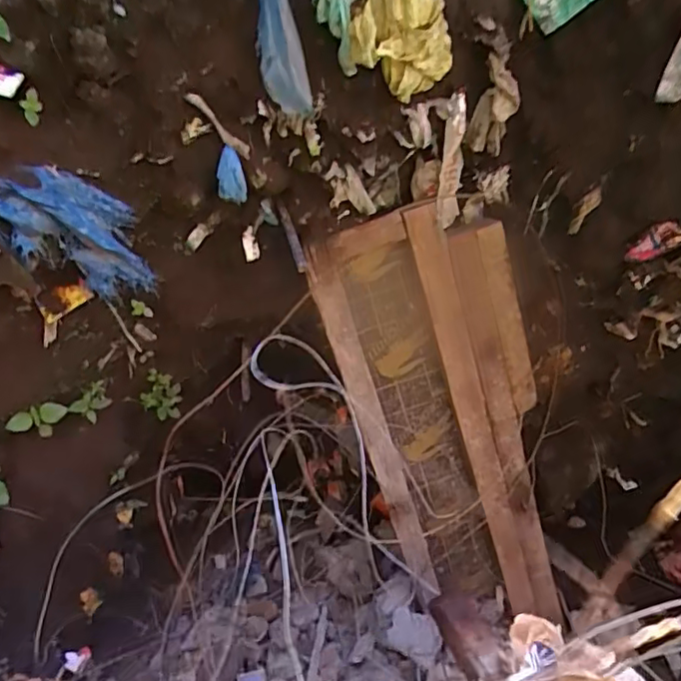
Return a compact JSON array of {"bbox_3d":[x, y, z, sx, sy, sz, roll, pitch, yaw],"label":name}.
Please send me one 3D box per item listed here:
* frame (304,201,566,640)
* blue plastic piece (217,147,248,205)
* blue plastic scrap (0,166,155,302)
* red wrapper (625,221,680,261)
[{"bbox_3d":[0.188,0.150,0.990,0.291,0.749,0.098,-22,19,-10],"label":"frame"},{"bbox_3d":[-0.147,-0.216,0.789,0.038,0.078,0.027,-16,57,-5],"label":"blue plastic piece"},{"bbox_3d":[-0.356,-0.134,0.810,0.157,0.212,0.047,-23,58,-10],"label":"blue plastic scrap"},{"bbox_3d":[0.419,-0.131,0.797,0.033,0.079,0.022,26,56,-18],"label":"red wrapper"}]

